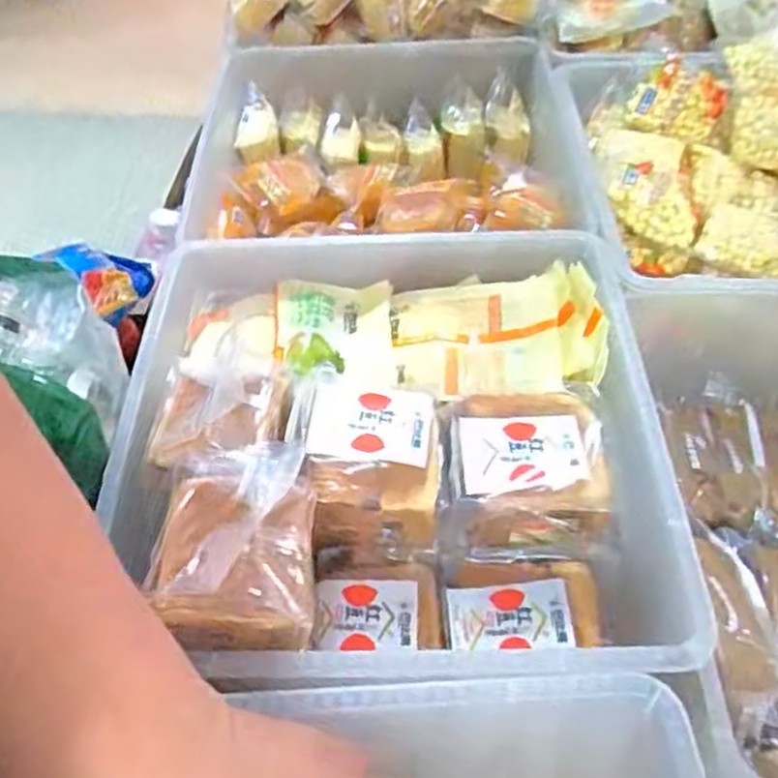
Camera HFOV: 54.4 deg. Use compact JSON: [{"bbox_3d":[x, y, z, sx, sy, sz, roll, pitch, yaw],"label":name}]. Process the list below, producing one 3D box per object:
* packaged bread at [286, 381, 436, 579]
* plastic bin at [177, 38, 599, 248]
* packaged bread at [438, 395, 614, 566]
[{"bbox_3d":[-0.013,0.053,0.451,0.084,0.081,0.082,2,50,3],"label":"packaged bread"},{"bbox_3d":[0.000,-0.202,0.647,0.310,0.072,0.311,-1,50,1],"label":"plastic bin"},{"bbox_3d":[0.078,0.053,0.442,0.091,0.057,0.074,-1,50,1],"label":"packaged bread"}]

